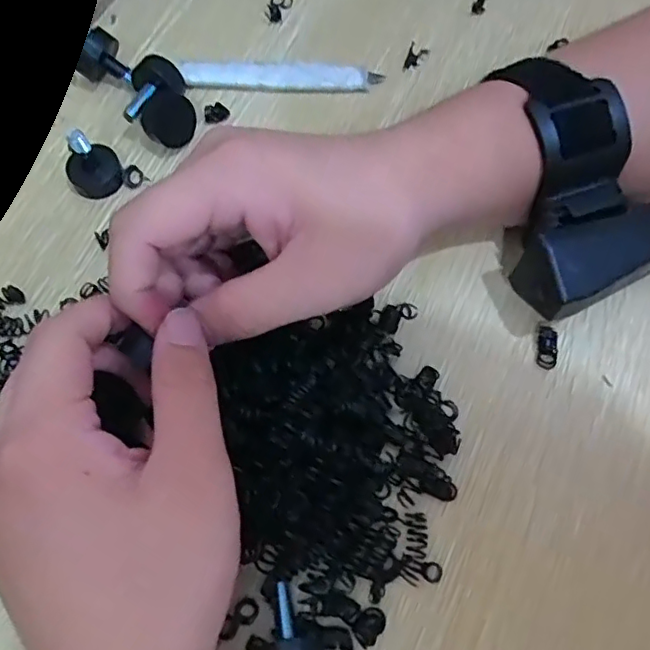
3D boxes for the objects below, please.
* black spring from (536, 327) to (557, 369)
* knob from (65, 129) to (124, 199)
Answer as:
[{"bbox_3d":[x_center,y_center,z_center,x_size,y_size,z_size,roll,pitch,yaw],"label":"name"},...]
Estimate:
[{"bbox_3d":[0.098,0.010,0.263,0.009,0.004,0.020,10,69,3],"label":"black spring"},{"bbox_3d":[-0.111,-0.078,0.279,0.022,0.029,0.024,12,70,3],"label":"knob"}]

